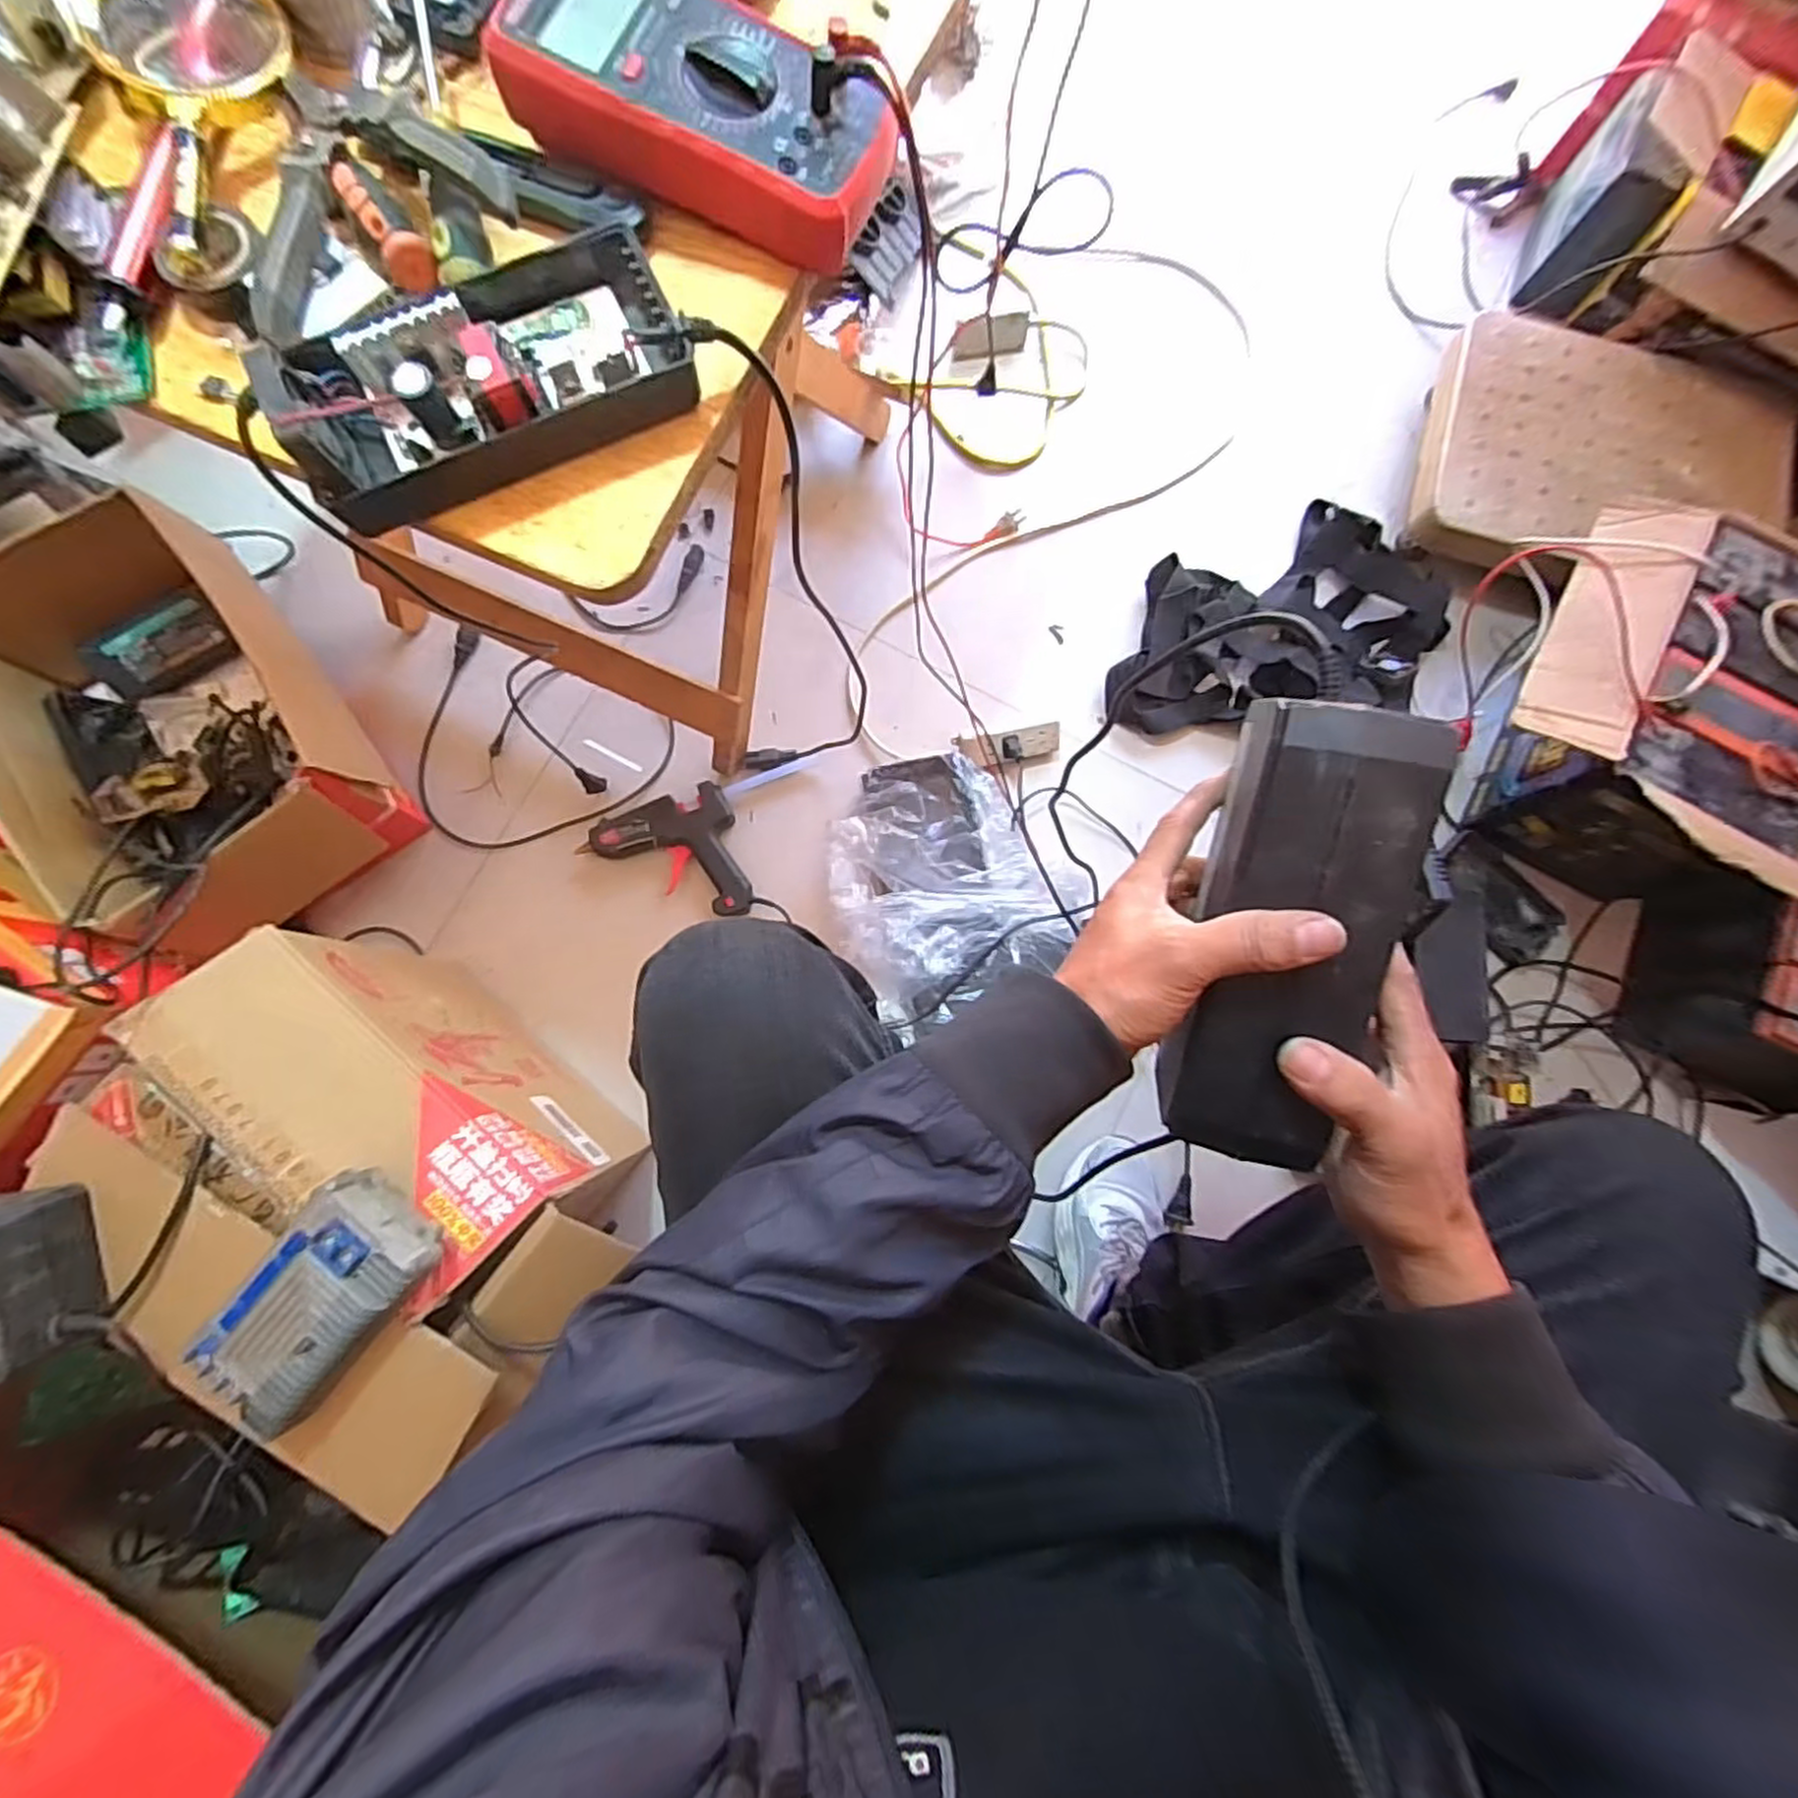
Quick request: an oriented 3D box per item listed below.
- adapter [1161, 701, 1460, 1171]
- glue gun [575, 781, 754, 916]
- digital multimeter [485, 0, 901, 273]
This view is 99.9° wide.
[{"bbox_3d":[0.174,0.022,0.336,0.073,0.037,0.207,7,106,0],"label":"adapter"},{"bbox_3d":[-0.276,-0.043,0.895,0.175,0.033,0.156,-15,81,-3],"label":"glue gun"},{"bbox_3d":[-0.095,-0.396,0.371,0.185,0.045,0.093,24,81,3],"label":"digital multimeter"}]

